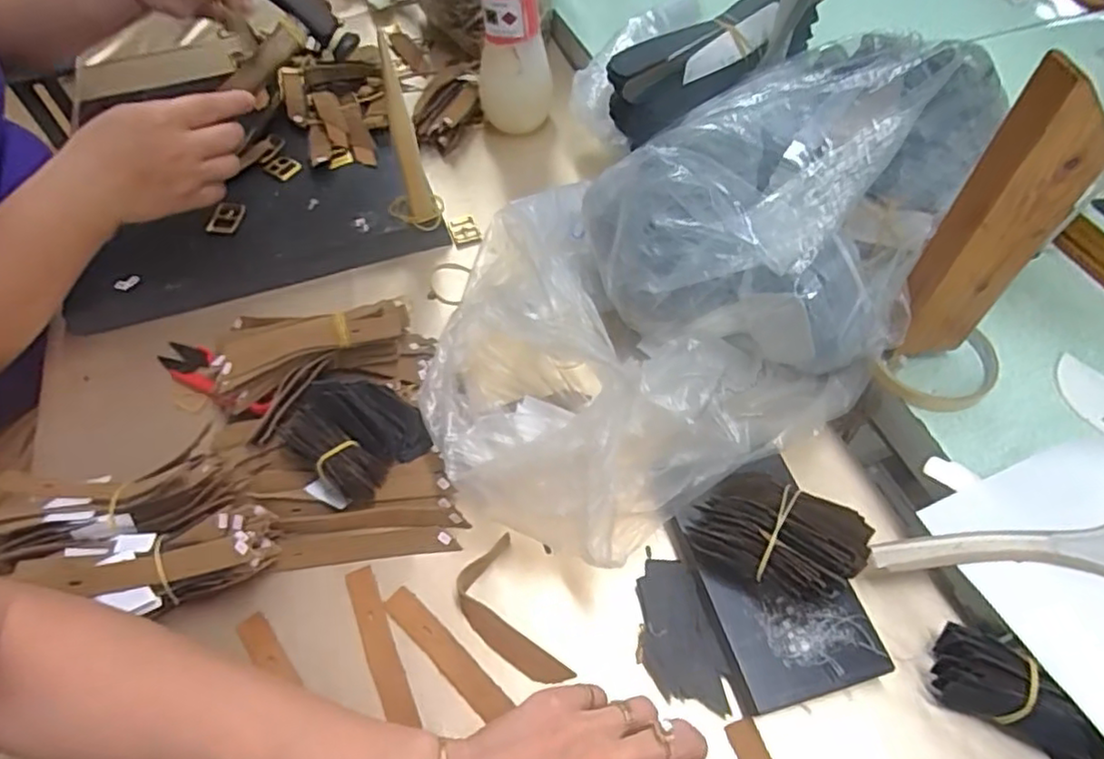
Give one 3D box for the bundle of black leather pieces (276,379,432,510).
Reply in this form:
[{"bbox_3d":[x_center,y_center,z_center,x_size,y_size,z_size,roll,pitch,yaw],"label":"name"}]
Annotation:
[{"bbox_3d":[-0.136,0.038,0.432,0.081,0.034,0.077,28,61,20],"label":"bundle of black leather pieces"}]

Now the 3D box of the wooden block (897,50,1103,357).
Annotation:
[{"bbox_3d":[0.246,-0.079,0.367,0.050,0.197,0.022,-2,55,0],"label":"wooden block"}]

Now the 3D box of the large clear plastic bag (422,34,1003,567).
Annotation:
[{"bbox_3d":[0.086,-0.083,0.438,0.385,0.159,0.259,-29,59,-17],"label":"large clear plastic bag"}]

